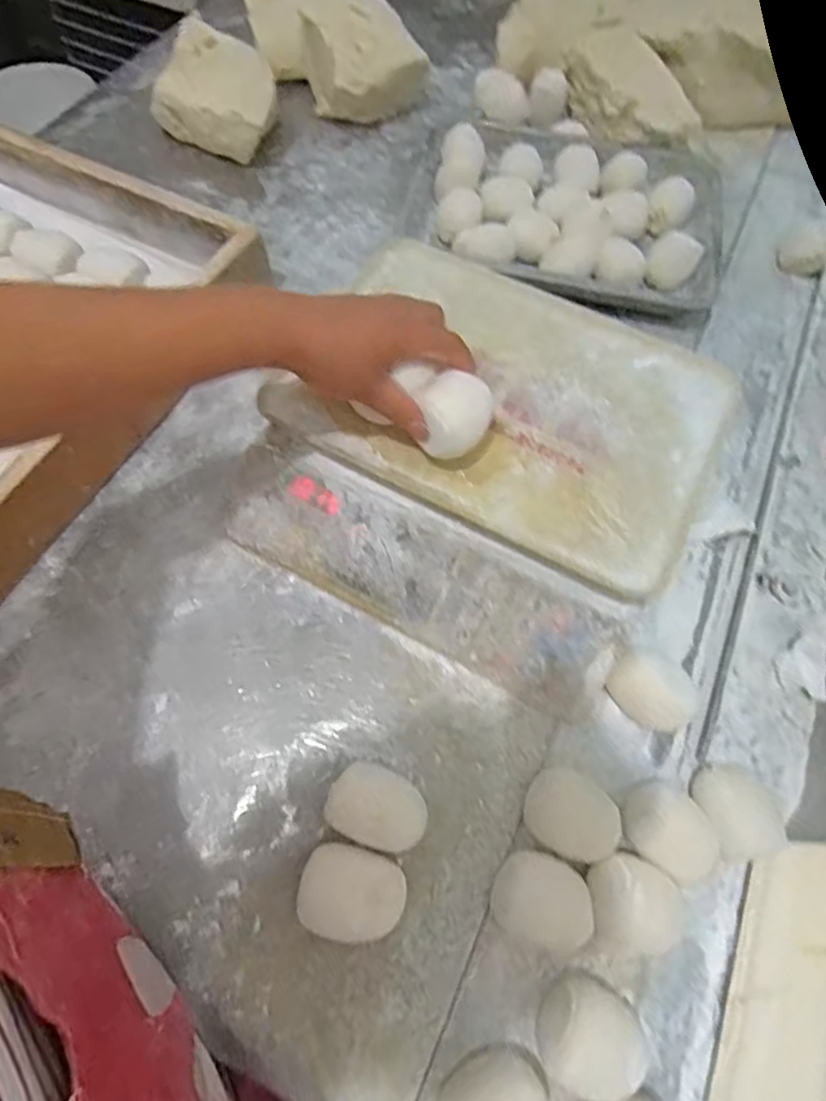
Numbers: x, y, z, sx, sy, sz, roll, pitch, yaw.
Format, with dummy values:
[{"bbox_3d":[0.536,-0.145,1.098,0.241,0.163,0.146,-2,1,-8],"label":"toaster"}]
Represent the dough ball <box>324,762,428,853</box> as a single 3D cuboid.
[{"bbox_3d":[-0.024,0.180,0.412,0.066,0.041,0.047,23,66,8],"label":"dough ball"}]

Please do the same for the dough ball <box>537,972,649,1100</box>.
[{"bbox_3d":[0.111,0.301,0.365,0.058,0.040,0.061,1,65,-2],"label":"dough ball"}]

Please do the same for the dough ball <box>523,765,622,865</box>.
[{"bbox_3d":[0.113,0.188,0.422,0.061,0.029,0.052,30,67,11],"label":"dough ball"}]

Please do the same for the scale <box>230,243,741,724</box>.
[{"bbox_3d":[0.055,-0.078,0.501,0.340,0.104,0.311,29,67,10],"label":"scale"}]

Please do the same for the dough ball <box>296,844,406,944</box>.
[{"bbox_3d":[-0.040,0.228,0.395,0.066,0.031,0.051,12,65,3],"label":"dough ball"}]

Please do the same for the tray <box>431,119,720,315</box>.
[{"bbox_3d":[0.177,-0.389,0.685,0.337,0.053,0.264,12,65,3],"label":"tray"}]

